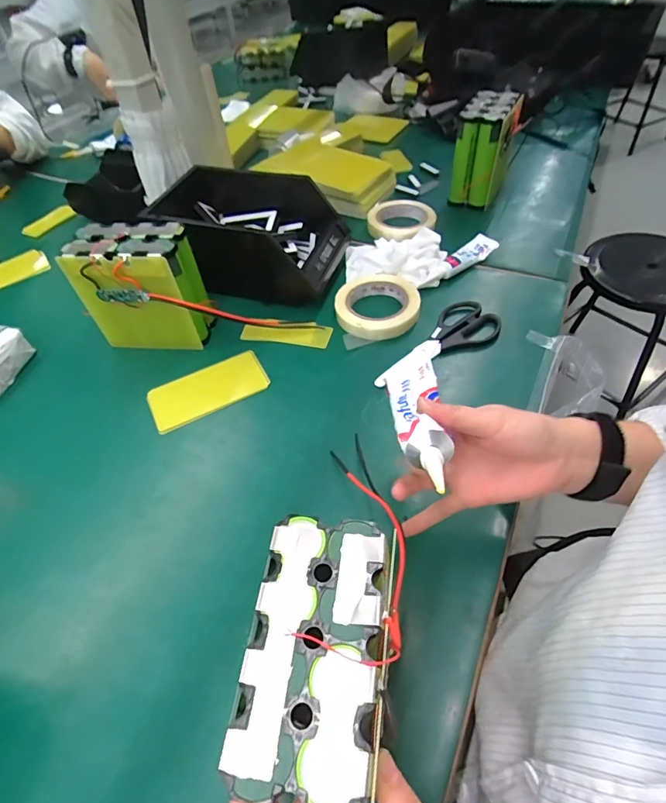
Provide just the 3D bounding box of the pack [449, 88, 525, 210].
[{"bbox_3d":[0.259,-0.430,0.757,0.084,0.143,0.126,15,54,16],"label":"pack"}]

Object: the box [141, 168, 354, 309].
[{"bbox_3d":[-0.140,-0.245,0.650,0.287,0.123,0.158,15,54,16],"label":"box"}]

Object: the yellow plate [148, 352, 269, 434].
[{"bbox_3d":[-0.152,-0.015,0.539,0.141,0.009,0.065,-25,54,-15],"label":"yellow plate"}]

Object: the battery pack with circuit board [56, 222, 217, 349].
[{"bbox_3d":[-0.235,-0.142,0.565,0.147,0.143,0.076,2,52,6],"label":"battery pack with circuit board"}]

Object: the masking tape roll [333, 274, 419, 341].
[{"bbox_3d":[0.061,-0.133,0.606,0.113,0.023,0.115,-2,52,3],"label":"masking tape roll"}]

